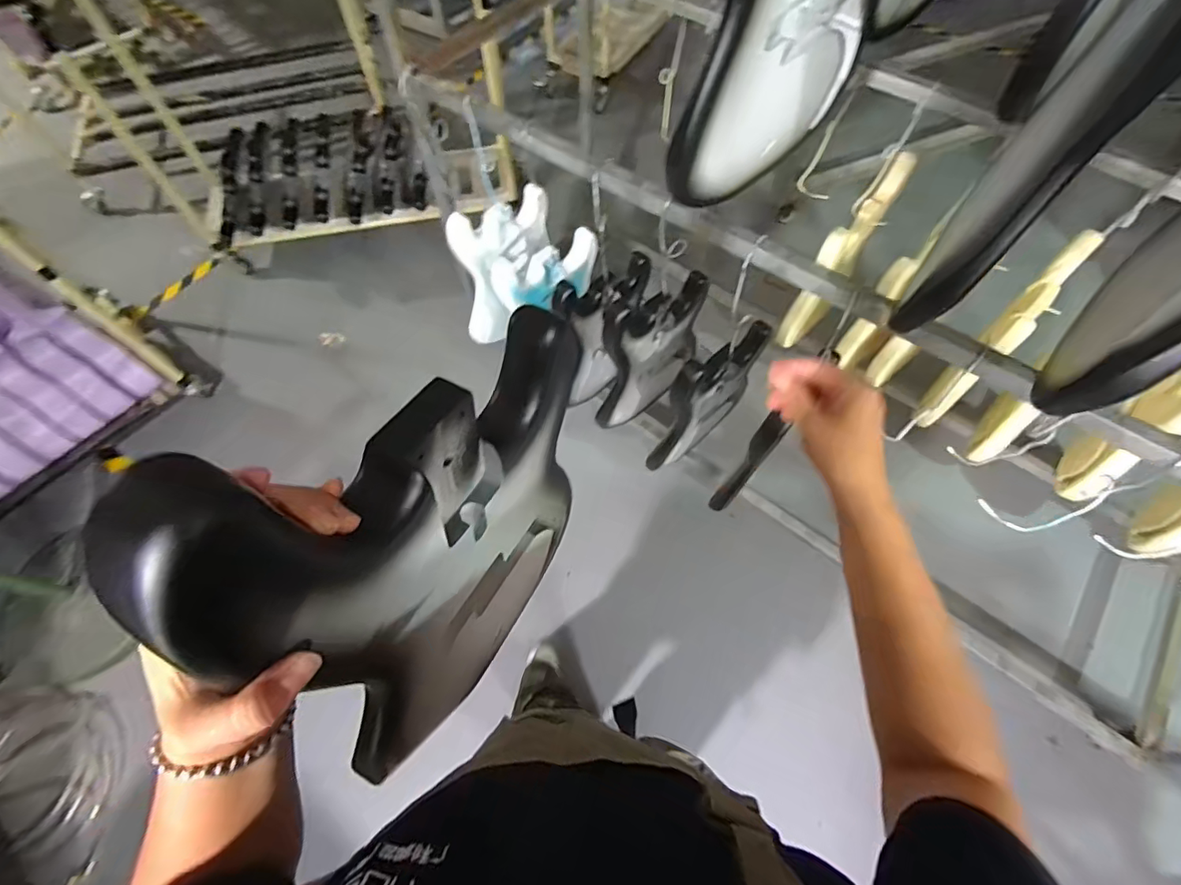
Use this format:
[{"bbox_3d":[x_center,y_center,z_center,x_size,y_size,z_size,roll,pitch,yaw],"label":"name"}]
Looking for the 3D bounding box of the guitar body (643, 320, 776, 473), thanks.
[{"bbox_3d":[0.247,-0.077,1.121,0.263,0.443,0.050,-36,68,-16],"label":"guitar body"}]

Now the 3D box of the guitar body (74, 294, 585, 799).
[{"bbox_3d":[-0.099,0.071,0.372,0.043,0.440,0.297,26,66,14],"label":"guitar body"}]

